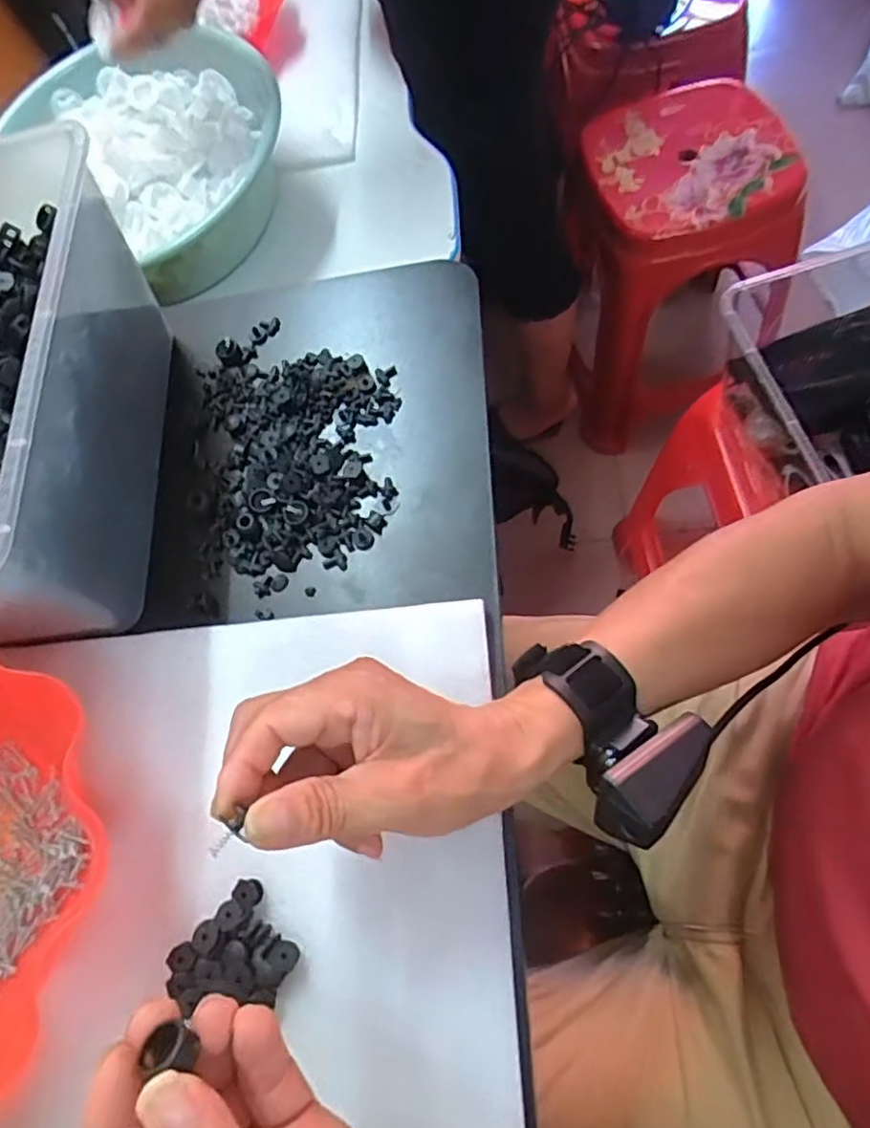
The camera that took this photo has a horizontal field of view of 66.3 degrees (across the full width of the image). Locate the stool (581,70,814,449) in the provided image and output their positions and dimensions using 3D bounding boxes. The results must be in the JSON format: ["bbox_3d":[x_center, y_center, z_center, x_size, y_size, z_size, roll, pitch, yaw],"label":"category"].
[{"bbox_3d":[0.366,-0.461,1.111,0.337,0.431,0.269,-24,66,0],"label":"stool"}]

